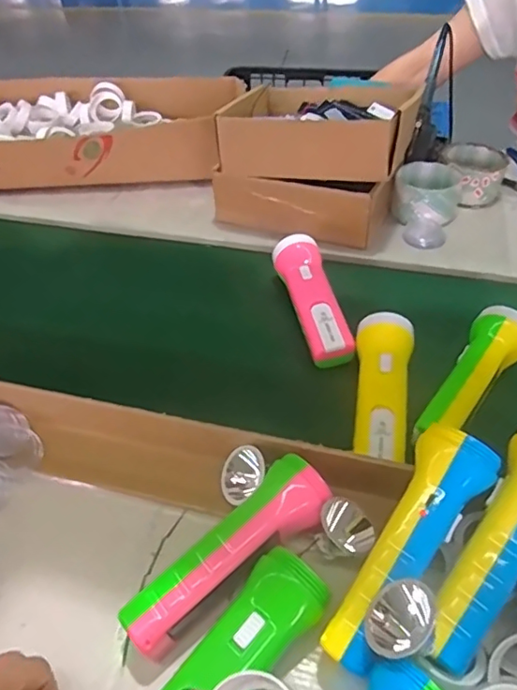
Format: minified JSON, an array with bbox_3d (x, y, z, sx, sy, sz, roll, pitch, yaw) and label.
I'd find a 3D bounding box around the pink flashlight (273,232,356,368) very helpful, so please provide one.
[{"bbox_3d":[0.056,-0.049,0.580,0.047,0.049,0.162,-11,46,-7],"label":"pink flashlight"}]

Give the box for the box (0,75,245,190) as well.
[{"bbox_3d":[-0.257,-0.328,0.841,0.366,0.072,0.217,-3,45,1],"label":"box"}]

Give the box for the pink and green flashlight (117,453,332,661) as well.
[{"bbox_3d":[-0.019,0.145,0.379,0.156,0.057,0.042,-32,52,-25],"label":"pink and green flashlight"}]

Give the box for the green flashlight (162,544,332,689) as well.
[{"bbox_3d":[-0.022,0.199,0.333,0.045,0.043,0.157,33,56,31],"label":"green flashlight"}]

